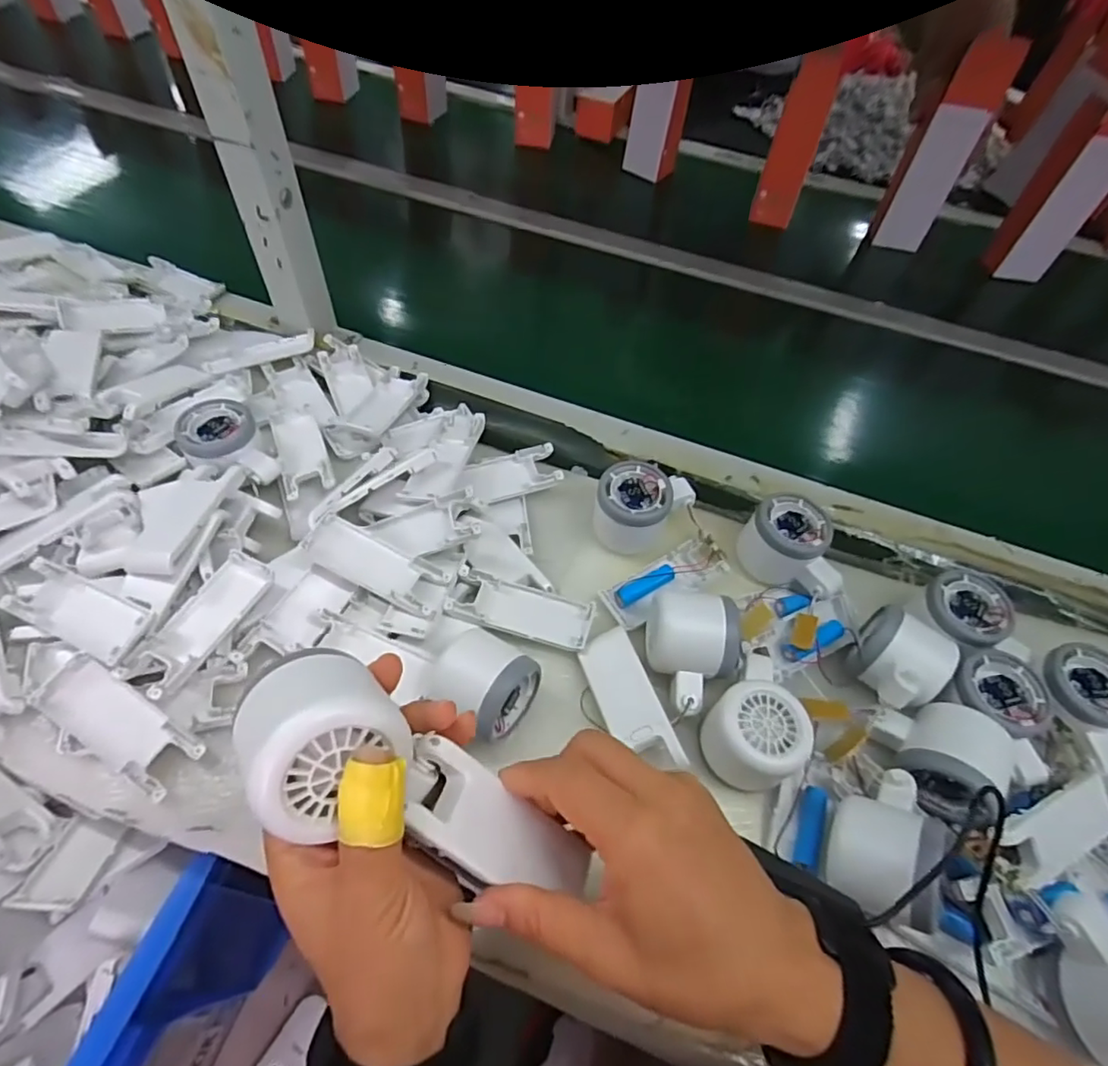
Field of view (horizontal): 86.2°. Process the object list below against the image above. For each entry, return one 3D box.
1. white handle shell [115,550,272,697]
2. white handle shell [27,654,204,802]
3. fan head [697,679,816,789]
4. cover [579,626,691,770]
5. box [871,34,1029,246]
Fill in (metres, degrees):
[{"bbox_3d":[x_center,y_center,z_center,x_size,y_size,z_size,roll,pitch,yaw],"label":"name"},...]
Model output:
[{"bbox_3d":[-0.236,0.064,0.404,0.038,0.029,0.102,22,56,11],"label":"white handle shell"},{"bbox_3d":[-0.270,0.119,0.368,0.105,0.027,0.039,28,57,14],"label":"white handle shell"},{"bbox_3d":[0.125,0.131,0.378,0.058,0.051,0.056,2,54,-3],"label":"fan head"},{"bbox_3d":[0.051,0.113,0.398,0.040,0.011,0.098,-27,55,6],"label":"cover"},{"bbox_3d":[0.489,-0.484,0.754,0.066,0.226,0.042,15,55,6],"label":"box"}]

